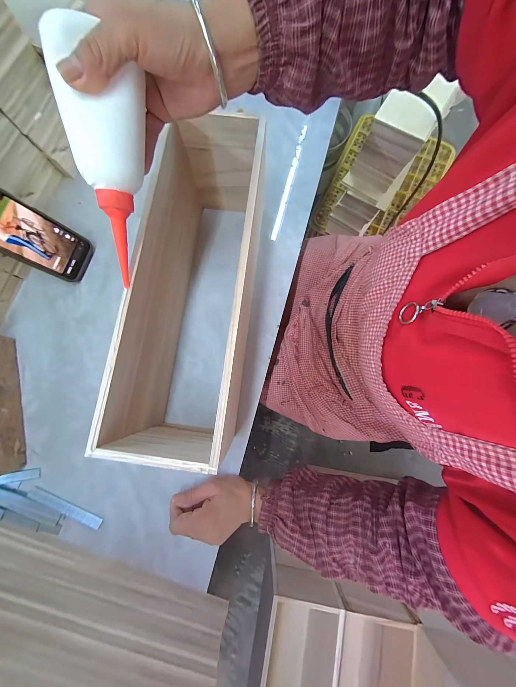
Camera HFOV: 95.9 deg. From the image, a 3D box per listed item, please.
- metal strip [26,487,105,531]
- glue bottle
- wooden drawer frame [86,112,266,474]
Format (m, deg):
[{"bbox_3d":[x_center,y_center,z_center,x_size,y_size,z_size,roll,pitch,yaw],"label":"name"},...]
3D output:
[{"bbox_3d":[-0.282,0.242,0.341,0.116,0.004,0.016,22,74,5],"label":"metal strip"},{"bbox_3d":[-0.126,-0.145,0.204,0.058,0.042,0.172,7,118,2],"label":"glue bottle"},{"bbox_3d":[-0.073,-0.071,0.319,0.123,0.163,0.394,7,80,2],"label":"wooden drawer frame"}]

